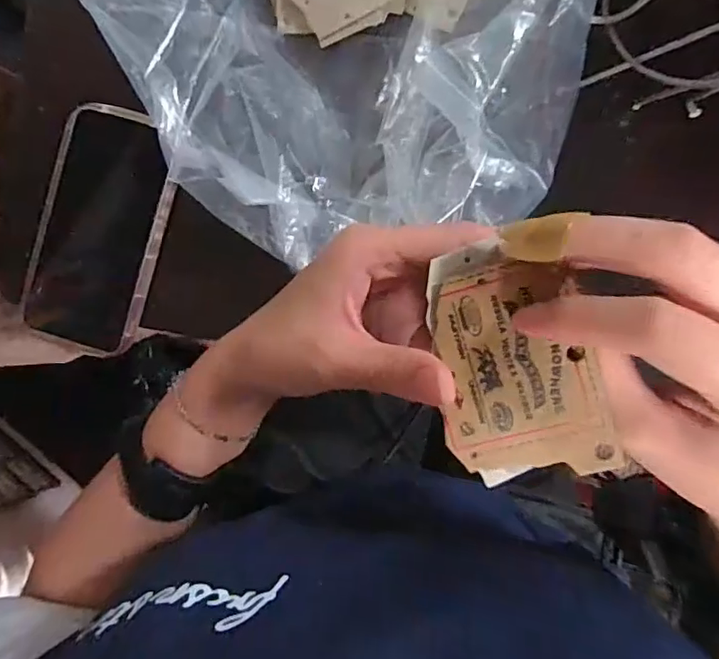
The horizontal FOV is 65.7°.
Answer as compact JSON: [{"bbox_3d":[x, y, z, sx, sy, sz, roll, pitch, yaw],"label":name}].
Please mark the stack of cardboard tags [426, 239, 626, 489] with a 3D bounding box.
[{"bbox_3d":[0.053,0.012,0.192,0.052,0.014,0.084,-15,90,5],"label":"stack of cardboard tags"}]

